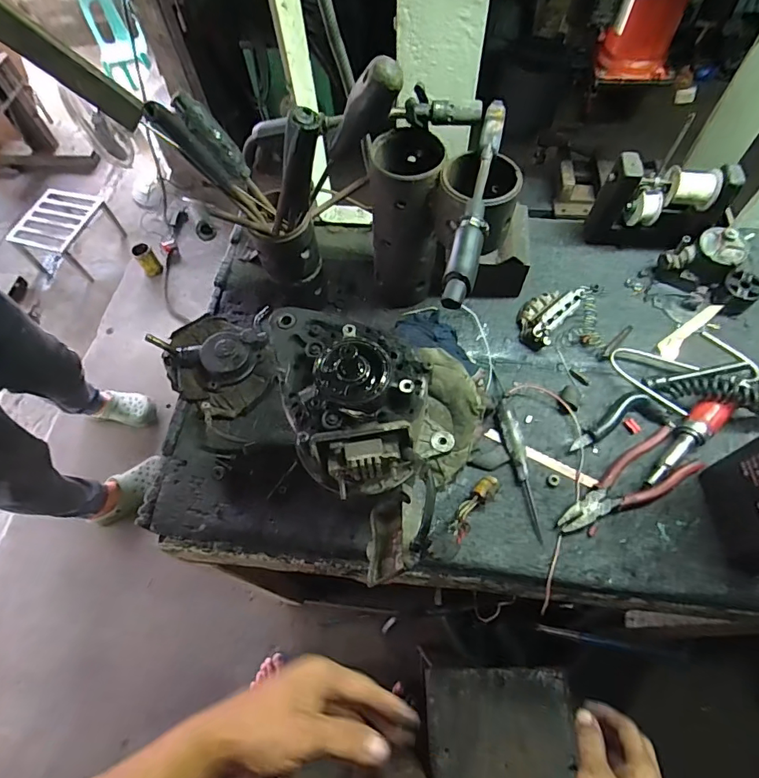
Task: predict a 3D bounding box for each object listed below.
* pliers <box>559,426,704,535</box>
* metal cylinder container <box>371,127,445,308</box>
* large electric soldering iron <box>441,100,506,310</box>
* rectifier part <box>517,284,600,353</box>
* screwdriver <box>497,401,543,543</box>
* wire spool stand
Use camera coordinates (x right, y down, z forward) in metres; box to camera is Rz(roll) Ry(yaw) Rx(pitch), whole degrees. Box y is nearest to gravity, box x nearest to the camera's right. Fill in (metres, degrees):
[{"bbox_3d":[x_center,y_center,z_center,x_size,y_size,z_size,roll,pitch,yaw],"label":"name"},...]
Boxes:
[{"bbox_3d":[0.303,0.119,0.563,0.195,0.016,0.067,-28,65,-11],"label":"pliers"},{"bbox_3d":[0.034,-0.218,0.617,0.087,0.220,0.087,8,63,7],"label":"metal cylinder container"},{"bbox_3d":[0.104,-0.202,0.469,0.029,0.026,0.277,13,64,9],"label":"large electric soldering iron"},{"bbox_3d":[0.249,-0.118,0.672,0.070,0.037,0.127,38,70,20],"label":"rectifier part"},{"bbox_3d":[0.180,0.098,0.578,0.024,0.027,0.173,-10,63,-2],"label":"screwdriver"},{"bbox_3d":[0.419,-0.276,0.688,0.172,0.153,0.063,9,63,7],"label":"wire spool stand"}]

